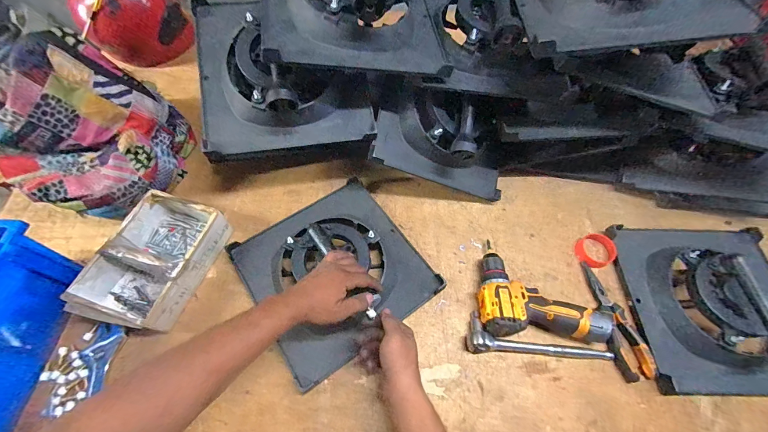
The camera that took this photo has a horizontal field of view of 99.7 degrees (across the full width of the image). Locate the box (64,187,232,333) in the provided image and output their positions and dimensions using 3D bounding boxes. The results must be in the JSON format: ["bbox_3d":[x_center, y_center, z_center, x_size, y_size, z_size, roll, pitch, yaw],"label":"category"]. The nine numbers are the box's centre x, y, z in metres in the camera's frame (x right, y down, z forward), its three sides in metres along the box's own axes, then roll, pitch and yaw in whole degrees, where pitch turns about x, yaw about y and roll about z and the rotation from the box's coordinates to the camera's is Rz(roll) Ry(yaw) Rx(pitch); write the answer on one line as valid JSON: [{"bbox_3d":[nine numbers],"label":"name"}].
[{"bbox_3d":[-0.411,0.076,0.579,0.160,0.086,0.227,17,62,8],"label":"box"}]

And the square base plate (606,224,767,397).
[{"bbox_3d":[0.618,0.146,0.574,0.308,0.099,0.303,1,61,0],"label":"square base plate"}]

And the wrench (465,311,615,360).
[{"bbox_3d":[0.265,0.210,0.551,0.239,0.040,0.066,7,61,3],"label":"wrench"}]

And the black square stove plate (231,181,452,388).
[{"bbox_3d":[-0.095,0.076,0.581,0.295,0.093,0.306,-31,66,-17],"label":"black square stove plate"}]

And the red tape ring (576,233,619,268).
[{"bbox_3d":[0.419,0.070,0.640,0.062,0.033,0.065,0,61,-1],"label":"red tape ring"}]

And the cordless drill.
[{"bbox_3d":[0.283,0.140,0.580,0.220,0.057,0.175,11,62,5],"label":"cordless drill"}]

